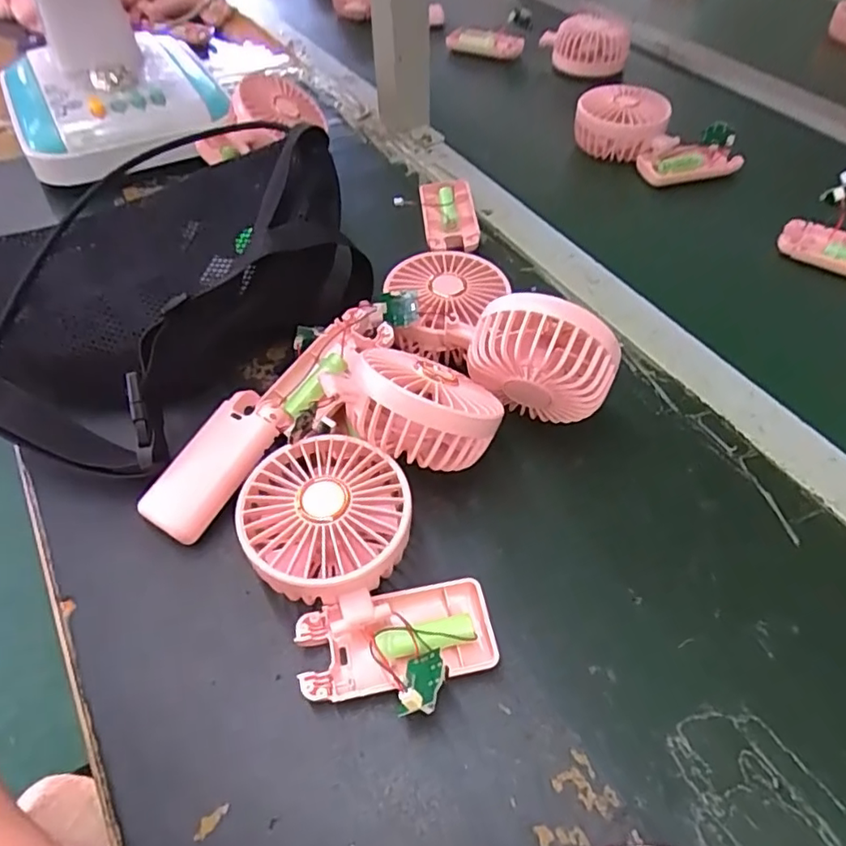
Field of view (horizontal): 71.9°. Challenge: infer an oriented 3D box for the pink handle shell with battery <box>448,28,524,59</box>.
[{"bbox_3d":[0.075,-0.441,0.680,0.090,0.025,0.031,-11,50,-24],"label":"pink handle shell with battery"}]

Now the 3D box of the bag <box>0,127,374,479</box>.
[{"bbox_3d":[-0.200,-0.093,0.396,0.226,0.128,0.272,36,62,25],"label":"bag"}]

